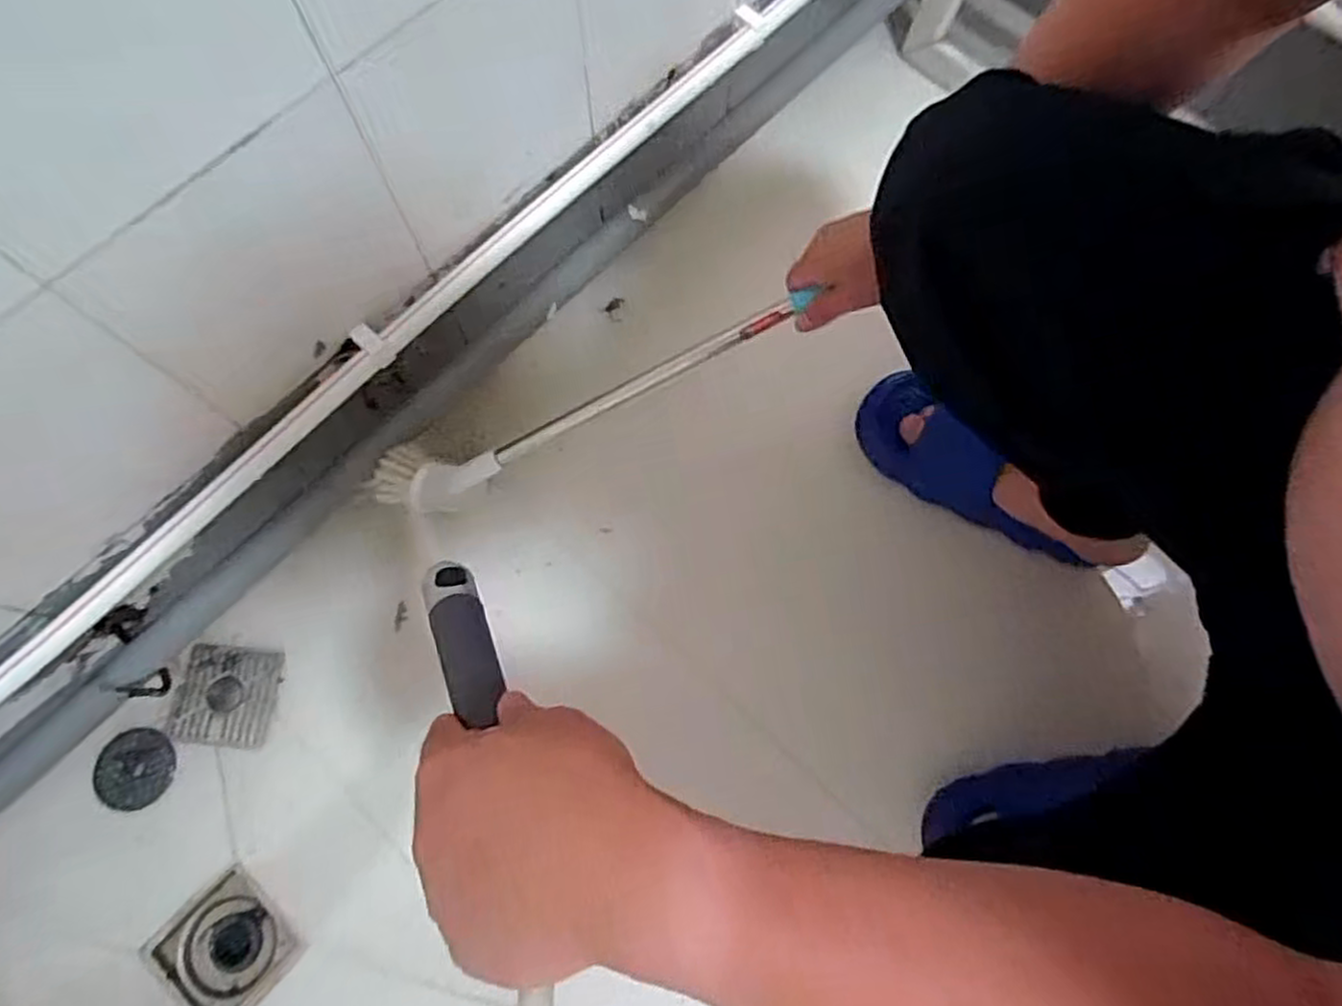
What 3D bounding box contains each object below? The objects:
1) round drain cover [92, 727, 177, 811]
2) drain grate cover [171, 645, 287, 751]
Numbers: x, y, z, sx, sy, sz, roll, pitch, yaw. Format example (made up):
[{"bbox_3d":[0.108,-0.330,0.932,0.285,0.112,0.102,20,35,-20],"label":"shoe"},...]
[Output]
[{"bbox_3d":[-0.500,0.248,0.686,0.064,0.013,0.070,2,72,-19],"label":"round drain cover"},{"bbox_3d":[-0.423,0.183,0.698,0.096,0.010,0.090,6,73,1],"label":"drain grate cover"}]

